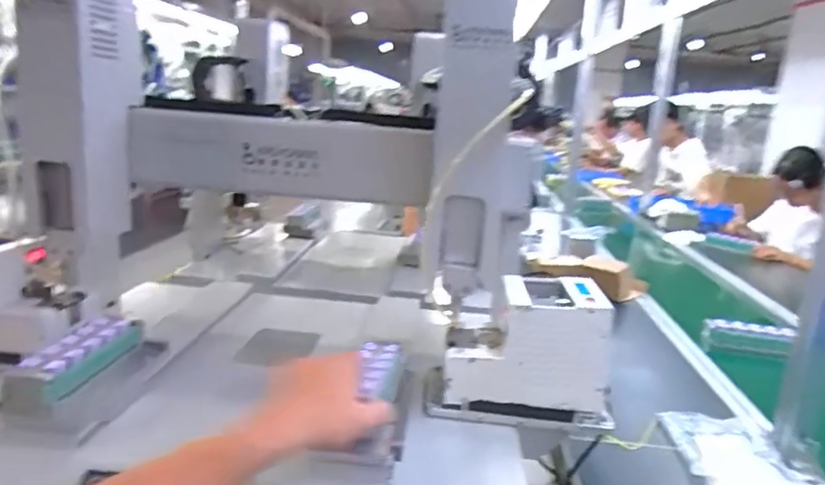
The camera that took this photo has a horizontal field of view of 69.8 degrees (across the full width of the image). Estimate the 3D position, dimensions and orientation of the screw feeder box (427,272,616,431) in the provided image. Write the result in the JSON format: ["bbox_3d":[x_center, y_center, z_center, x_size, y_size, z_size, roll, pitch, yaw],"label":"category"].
[{"bbox_3d":[0.144,0.141,0.795,0.221,0.159,0.120,5,14,5],"label":"screw feeder box"}]

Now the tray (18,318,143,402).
[{"bbox_3d":[-0.415,0.138,0.739,0.061,0.041,0.177,5,14,4],"label":"tray"}]

